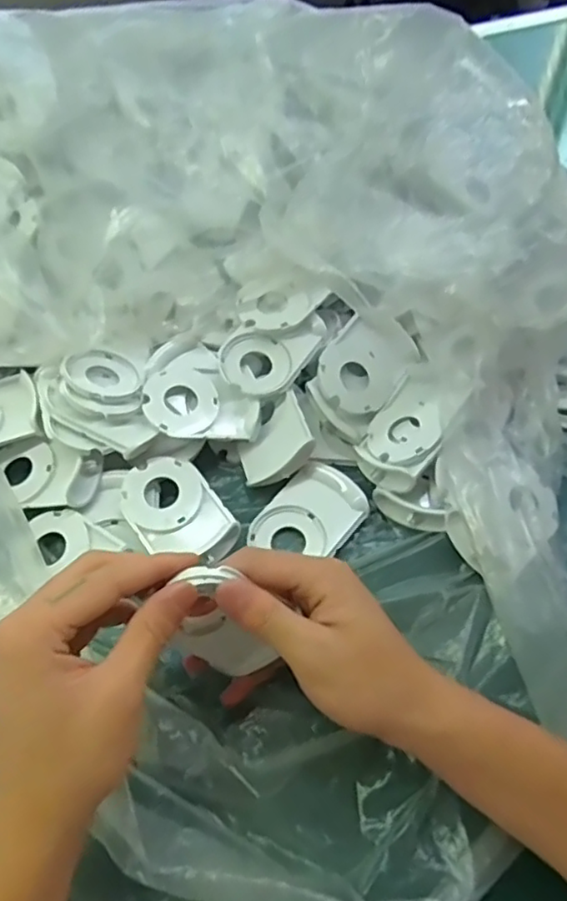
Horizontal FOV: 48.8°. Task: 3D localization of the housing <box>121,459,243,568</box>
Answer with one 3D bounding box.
[{"bbox_3d":[-0.071,0.042,0.417,0.057,0.013,0.082,-31,58,-21],"label":"housing"}]

